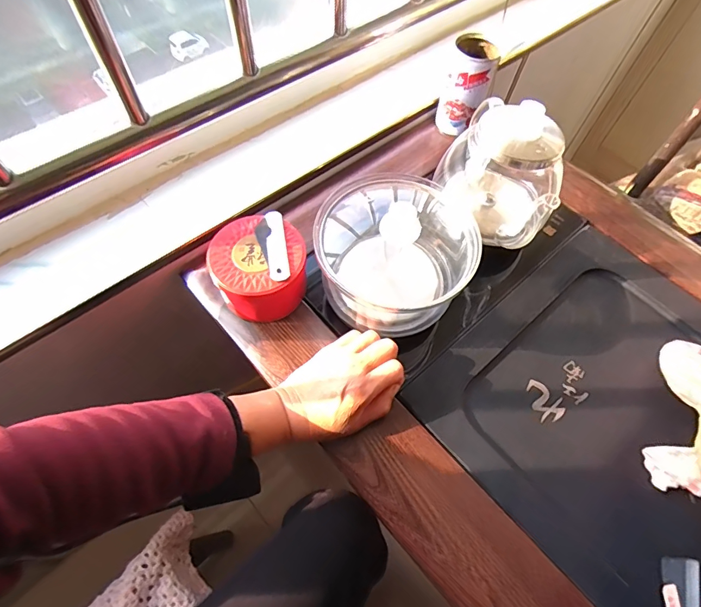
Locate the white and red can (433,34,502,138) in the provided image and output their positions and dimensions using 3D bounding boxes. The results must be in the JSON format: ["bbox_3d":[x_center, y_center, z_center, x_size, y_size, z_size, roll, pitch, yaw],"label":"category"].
[{"bbox_3d":[0.165,-0.305,0.604,0.066,0.115,0.075,19,62,7],"label":"white and red can"}]

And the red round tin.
[{"bbox_3d":[-0.099,-0.035,0.469,0.097,0.073,0.093,1,61,-2],"label":"red round tin"}]

